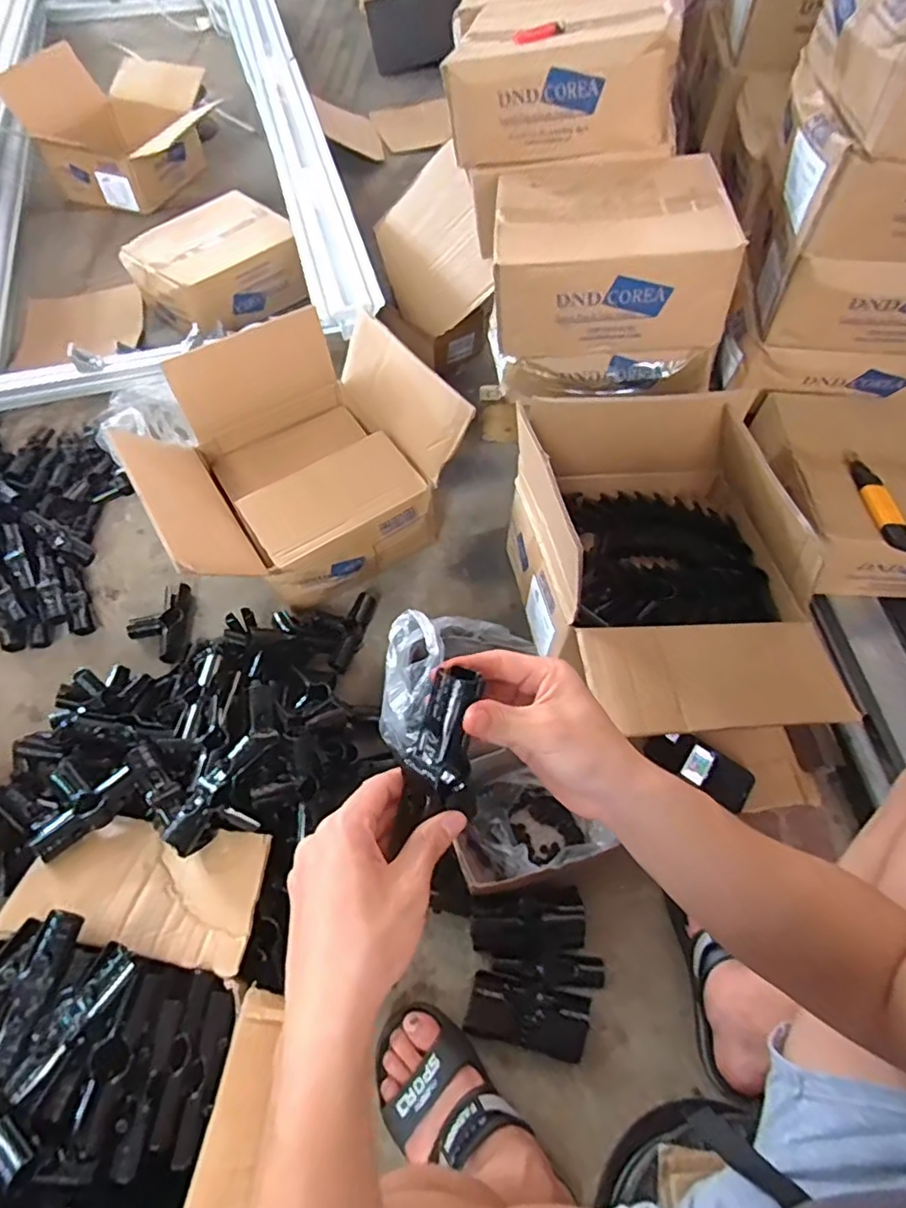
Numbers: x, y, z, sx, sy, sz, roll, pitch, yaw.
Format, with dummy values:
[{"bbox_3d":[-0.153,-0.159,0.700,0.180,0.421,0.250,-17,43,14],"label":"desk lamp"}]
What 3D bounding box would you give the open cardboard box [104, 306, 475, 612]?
[{"bbox_3d":[-0.261,-0.228,0.993,0.448,0.222,0.395,-32,63,-18],"label":"open cardboard box"}]

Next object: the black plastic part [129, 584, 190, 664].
[{"bbox_3d":[-0.464,0.029,0.962,0.083,0.025,0.141,-6,58,-4],"label":"black plastic part"}]

